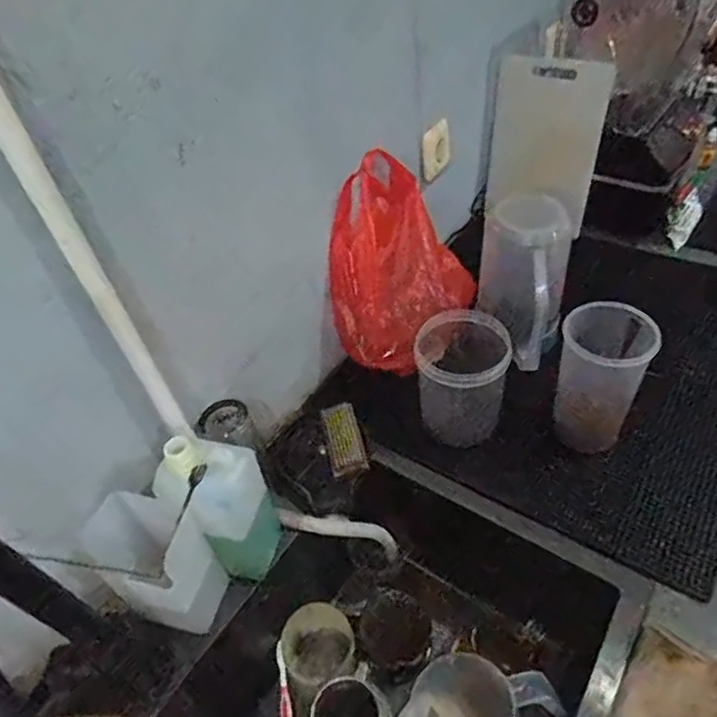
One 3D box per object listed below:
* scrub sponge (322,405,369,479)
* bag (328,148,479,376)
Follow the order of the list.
[{"bbox_3d":[-0.019,0.100,0.729,0.045,0.023,0.102,-12,46,-5],"label":"scrub sponge"},{"bbox_3d":[0.057,-0.143,0.788,0.153,0.221,0.228,17,50,22],"label":"bag"}]

